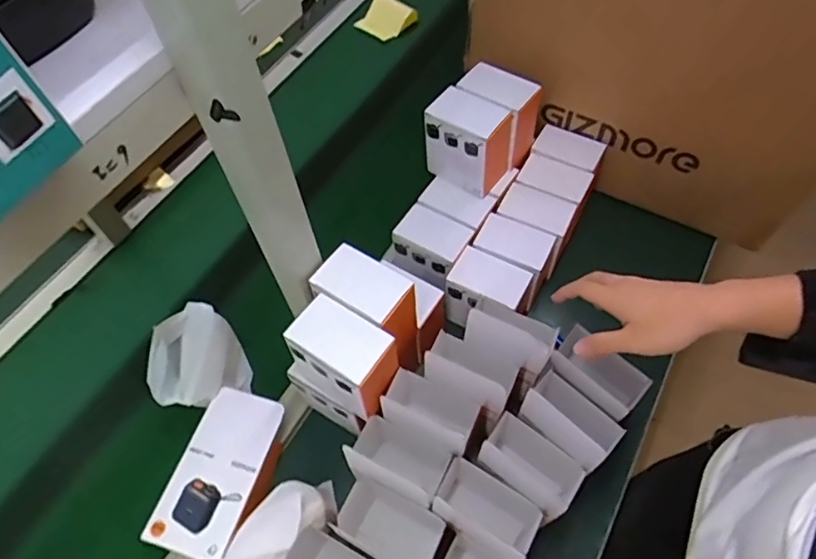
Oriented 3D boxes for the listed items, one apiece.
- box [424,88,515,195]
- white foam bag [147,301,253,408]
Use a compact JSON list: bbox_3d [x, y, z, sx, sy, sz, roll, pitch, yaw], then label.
[{"bbox_3d":[0.083,-0.186,0.767,0.102,0.123,0.064,31,65,20],"label":"box"},{"bbox_3d":[-0.265,0.111,0.715,0.088,0.133,0.125,-14,59,-5],"label":"white foam bag"}]

